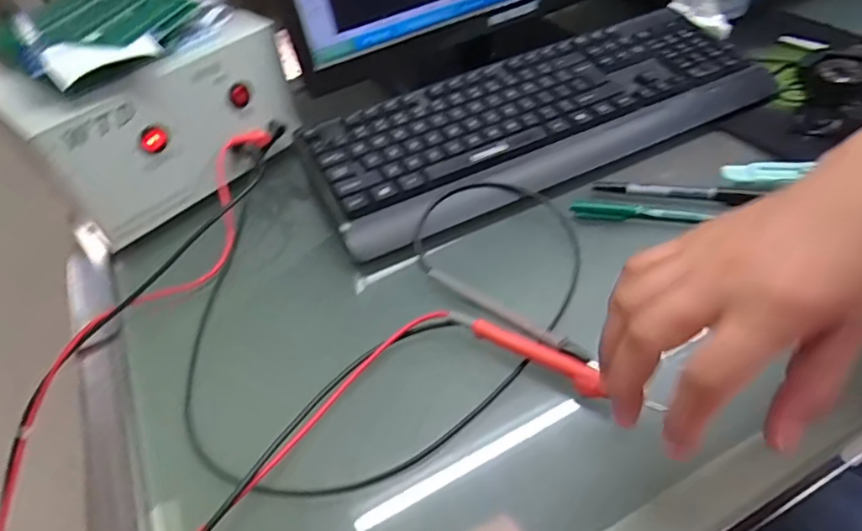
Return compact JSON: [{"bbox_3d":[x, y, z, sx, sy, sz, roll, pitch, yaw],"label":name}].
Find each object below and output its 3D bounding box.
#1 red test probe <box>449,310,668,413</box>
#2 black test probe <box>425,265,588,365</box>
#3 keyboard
[{"bbox_3d":[0.072,0.060,0.340,0.137,0.015,0.013,24,54,26],"label":"red test probe"},{"bbox_3d":[0.048,0.030,0.372,0.131,0.011,0.011,32,58,31],"label":"black test probe"},{"bbox_3d":[0.106,-0.141,0.502,0.432,0.040,0.158,-22,48,-14],"label":"keyboard"}]

